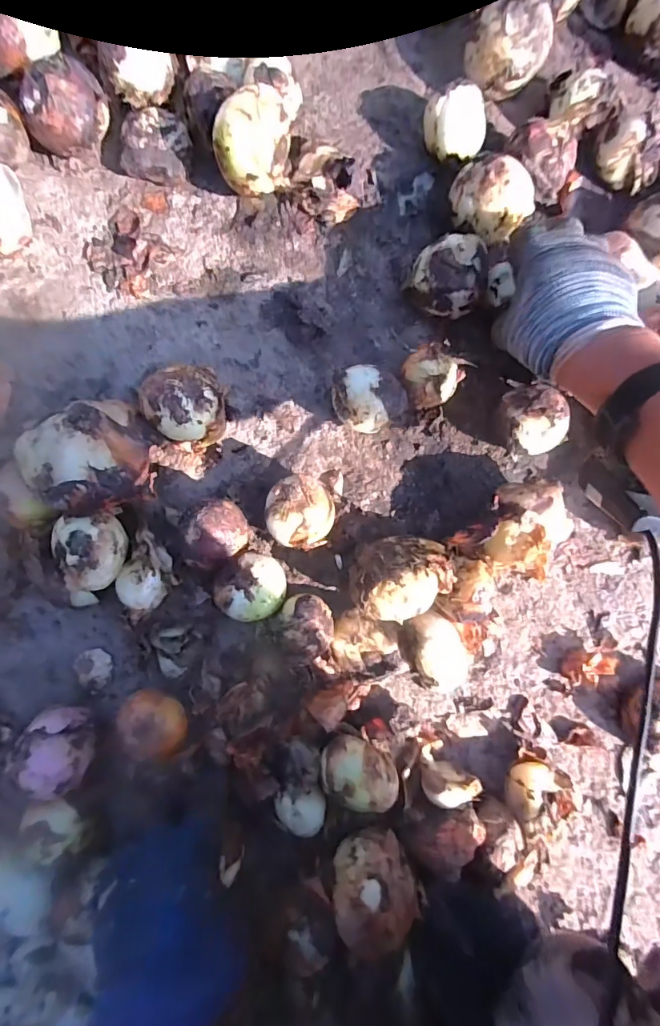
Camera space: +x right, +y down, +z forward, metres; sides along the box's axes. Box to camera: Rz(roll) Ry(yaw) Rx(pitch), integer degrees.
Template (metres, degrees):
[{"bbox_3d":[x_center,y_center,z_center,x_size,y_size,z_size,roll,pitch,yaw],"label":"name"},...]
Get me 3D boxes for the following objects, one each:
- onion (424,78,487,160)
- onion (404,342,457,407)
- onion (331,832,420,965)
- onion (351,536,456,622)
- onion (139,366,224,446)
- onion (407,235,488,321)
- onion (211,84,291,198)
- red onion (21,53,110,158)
[{"bbox_3d":[0.118,-0.367,0.448,0.058,0.050,0.053,0,85,-4],"label":"onion"},{"bbox_3d":[0.089,-0.121,0.429,0.048,0.047,0.049,0,85,-4],"label":"onion"},{"bbox_3d":[0.034,0.294,0.370,0.062,0.057,0.067,0,85,-4],"label":"onion"},{"bbox_3d":[0.060,0.054,0.409,0.088,0.059,0.070,-13,86,-5],"label":"onion"},{"bbox_3d":[-0.124,-0.091,0.411,0.063,0.056,0.063,0,85,-4],"label":"onion"},{"bbox_3d":[0.109,-0.214,0.431,0.064,0.061,0.057,39,84,0],"label":"onion"},{"bbox_3d":[-0.069,-0.322,0.420,0.067,0.080,0.057,-3,85,-4],"label":"onion"},{"bbox_3d":[-0.234,-0.356,0.420,0.069,0.064,0.055,-33,88,-6],"label":"red onion"}]

